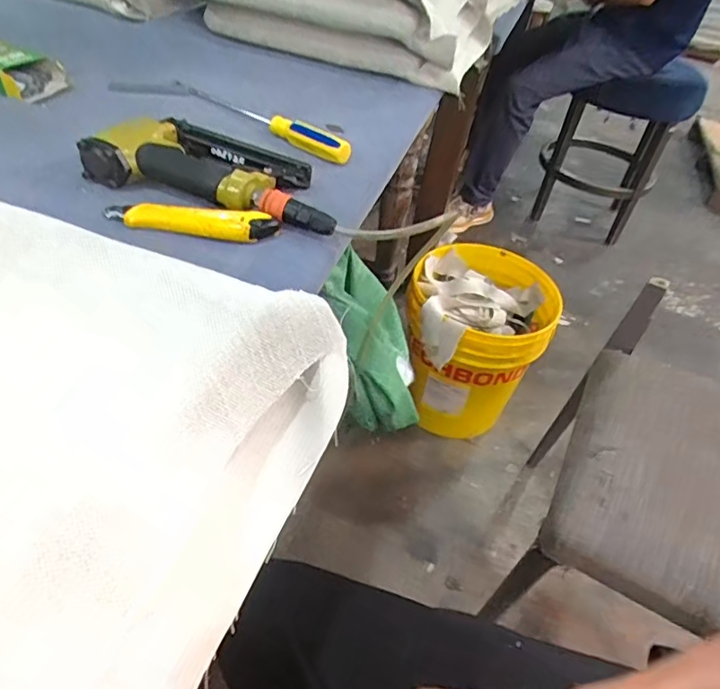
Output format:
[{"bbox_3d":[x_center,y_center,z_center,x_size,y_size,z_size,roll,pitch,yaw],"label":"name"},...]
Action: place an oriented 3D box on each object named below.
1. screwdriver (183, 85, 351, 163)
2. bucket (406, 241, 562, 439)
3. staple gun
[{"bbox_3d":[-0.119,-0.286,0.697,0.270,0.023,0.027,33,48,22],"label":"screwdriver"},{"bbox_3d":[0.253,0.002,1.285,0.311,0.335,0.331,21,45,12],"label":"bucket"},{"bbox_3d":[-0.136,-0.188,0.572,0.255,0.044,0.136,15,44,5],"label":"staple gun"}]

